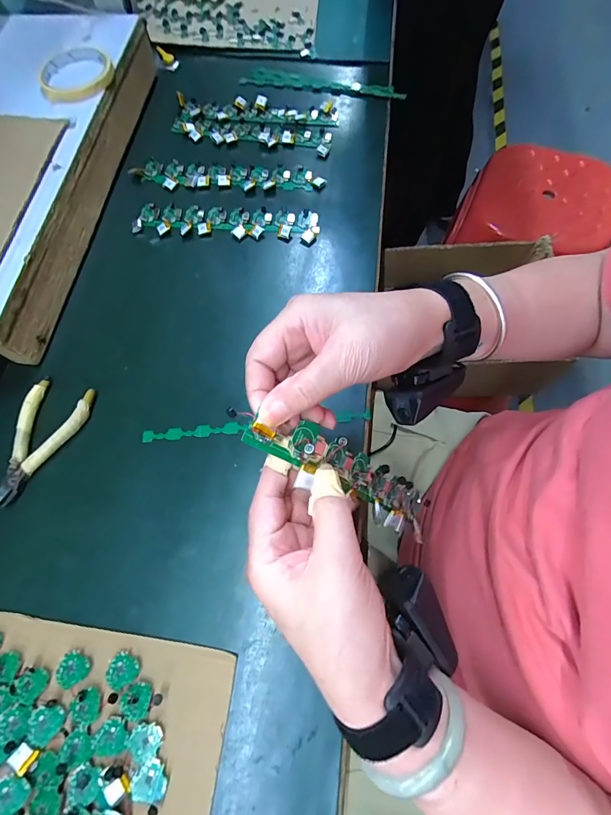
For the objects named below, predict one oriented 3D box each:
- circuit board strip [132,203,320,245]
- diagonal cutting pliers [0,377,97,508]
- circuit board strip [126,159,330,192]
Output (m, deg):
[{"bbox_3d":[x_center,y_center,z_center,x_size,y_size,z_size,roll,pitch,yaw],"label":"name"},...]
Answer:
[{"bbox_3d":[-0.097,-0.226,0.466,0.222,0.010,0.045,4,70,5],"label":"circuit board strip"},{"bbox_3d":[-0.257,0.033,0.369,0.062,0.012,0.123,12,70,8],"label":"diagonal cutting pliers"},{"bbox_3d":[-0.101,-0.301,0.491,0.243,0.008,0.045,3,69,4],"label":"circuit board strip"}]

